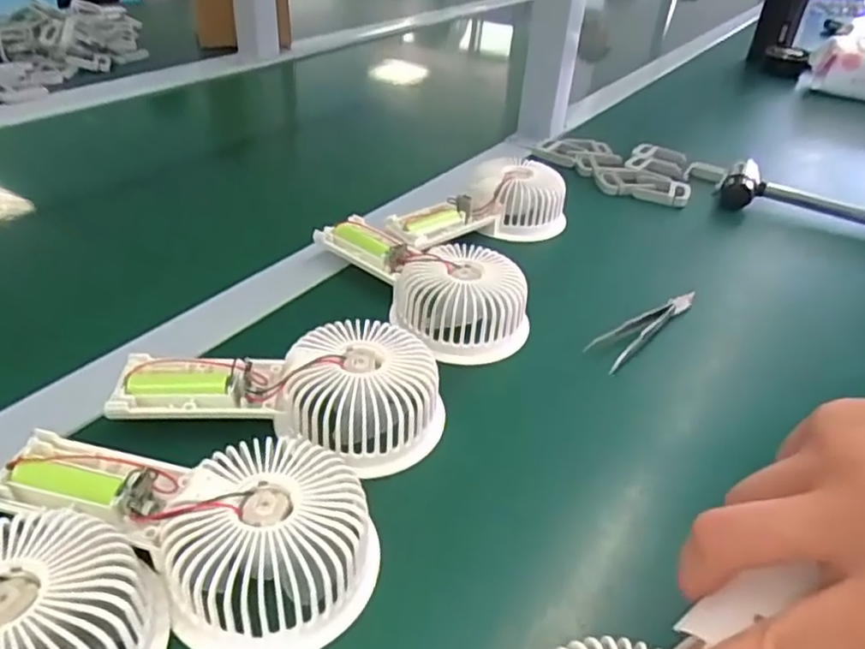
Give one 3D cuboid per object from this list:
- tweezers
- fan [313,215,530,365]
[{"bbox_3d":[0.140,0.001,0.434,0.106,0.015,0.021,-27,47,-36],"label":"tweezers"},{"bbox_3d":[-0.008,-0.035,0.433,0.078,0.038,0.161,-23,44,-33],"label":"fan"}]

